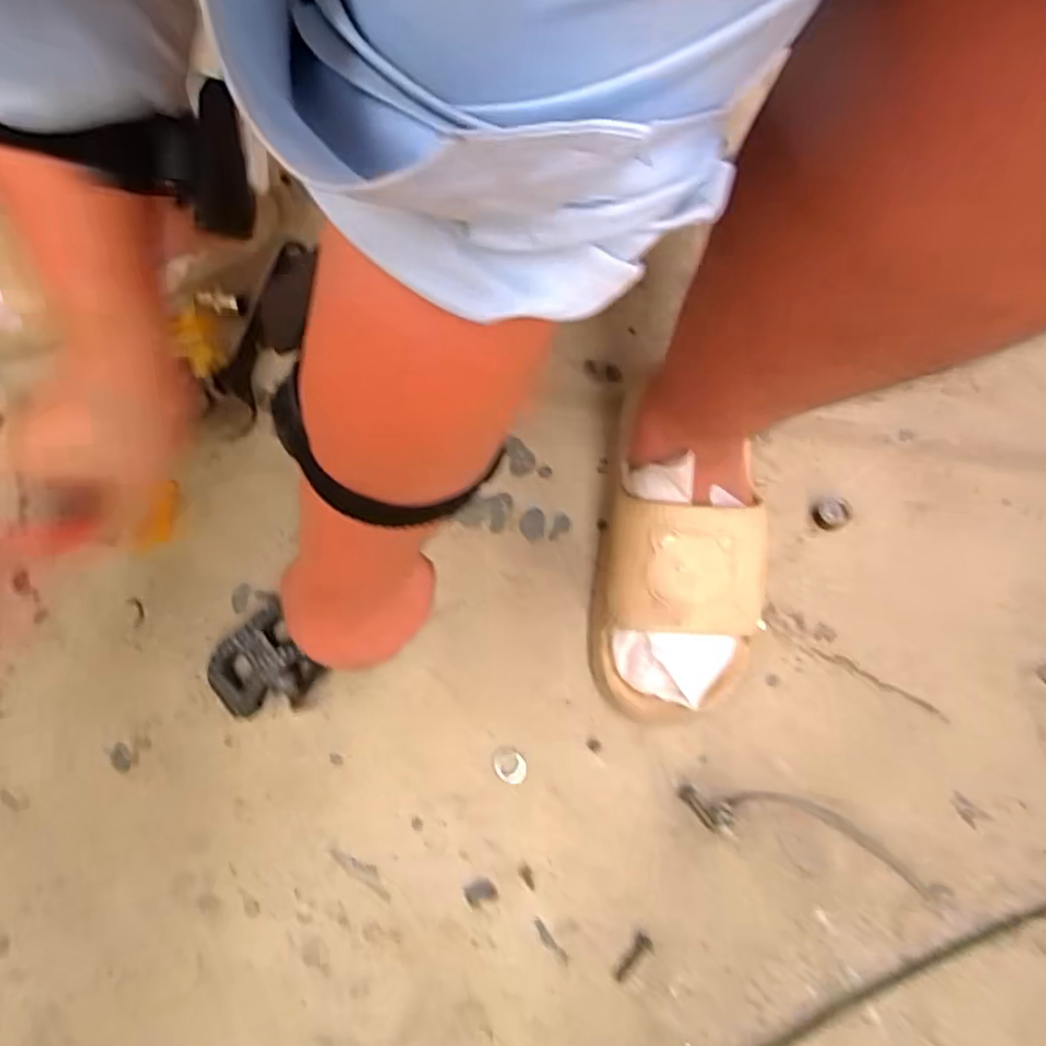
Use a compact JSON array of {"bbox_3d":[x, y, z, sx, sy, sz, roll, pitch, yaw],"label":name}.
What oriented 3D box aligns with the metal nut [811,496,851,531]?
[{"bbox_3d":[0.240,-0.007,0.541,0.027,0.011,0.025,-28,73,-7],"label":"metal nut"}]

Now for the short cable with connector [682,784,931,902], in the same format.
[{"bbox_3d":[0.192,0.209,0.472,0.170,0.007,0.036,14,73,7],"label":"short cable with connector"}]

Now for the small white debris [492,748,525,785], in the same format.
[{"bbox_3d":[-0.010,0.173,0.494,0.027,0.004,0.021,37,77,13],"label":"small white debris"}]

